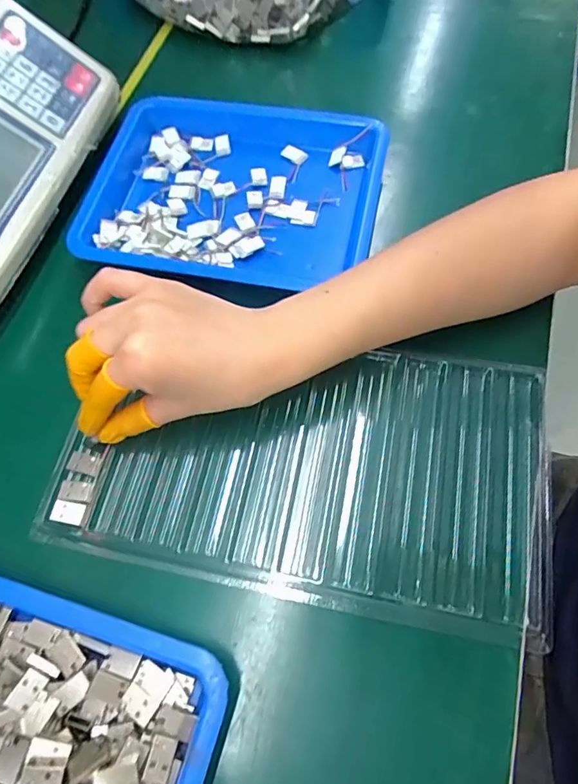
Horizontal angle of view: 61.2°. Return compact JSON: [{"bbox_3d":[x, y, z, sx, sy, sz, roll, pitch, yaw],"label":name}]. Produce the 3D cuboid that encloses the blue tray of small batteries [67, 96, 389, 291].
[{"bbox_3d":[-0.048,-0.155,0.377,0.225,0.026,0.169,12,65,7],"label":"blue tray of small batteries"}]

